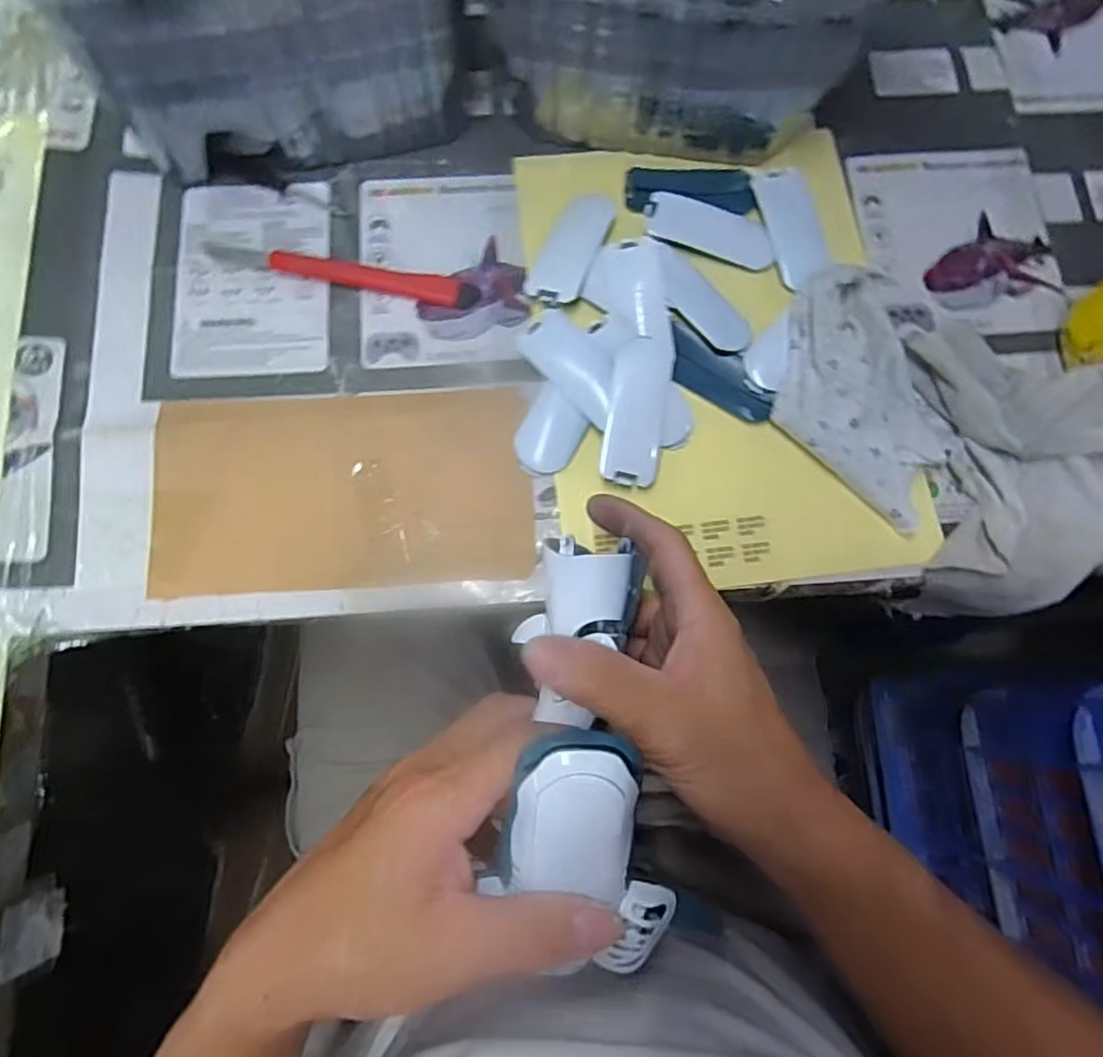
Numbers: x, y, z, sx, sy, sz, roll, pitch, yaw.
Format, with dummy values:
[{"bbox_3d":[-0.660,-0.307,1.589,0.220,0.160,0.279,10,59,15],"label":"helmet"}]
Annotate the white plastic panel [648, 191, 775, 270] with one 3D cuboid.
[{"bbox_3d":[0.098,-0.182,0.402,0.077,0.005,0.033,16,78,2],"label":"white plastic panel"}]

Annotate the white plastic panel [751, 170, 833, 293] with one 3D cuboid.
[{"bbox_3d":[0.149,-0.184,0.404,0.032,0.005,0.077,-12,79,-4],"label":"white plastic panel"}]

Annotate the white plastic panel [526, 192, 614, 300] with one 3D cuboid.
[{"bbox_3d":[0.014,-0.170,0.397,0.032,0.011,0.078,21,78,3],"label":"white plastic panel"}]

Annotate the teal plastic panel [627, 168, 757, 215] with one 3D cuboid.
[{"bbox_3d":[0.087,-0.212,0.413,0.078,0.005,0.033,0,78,-2],"label":"teal plastic panel"}]

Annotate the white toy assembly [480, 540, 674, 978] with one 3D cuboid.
[{"bbox_3d":[0.015,0.092,0.275,0.069,0.051,0.172,0,77,-2],"label":"white toy assembly"}]

